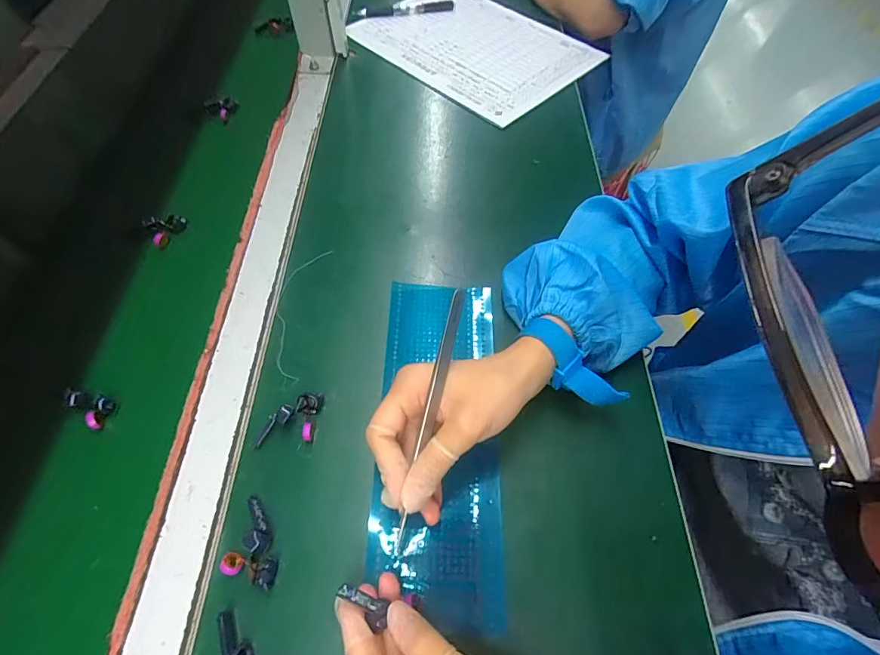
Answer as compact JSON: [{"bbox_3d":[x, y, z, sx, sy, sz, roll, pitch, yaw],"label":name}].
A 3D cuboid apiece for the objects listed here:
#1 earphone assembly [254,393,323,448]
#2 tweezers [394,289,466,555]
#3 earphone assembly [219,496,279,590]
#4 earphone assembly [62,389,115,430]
[{"bbox_3d":[-0.107,0.064,0.306,0.045,0.011,0.032,-4,59,-2],"label":"earphone assembly"},{"bbox_3d":[-0.005,0.049,0.255,0.008,0.010,0.143,13,87,8],"label":"tweezers"},{"bbox_3d":[-0.111,0.131,0.267,0.034,0.014,0.043,12,60,7],"label":"earphone assembly"},{"bbox_3d":[-0.251,0.056,0.311,0.032,0.013,0.021,26,63,15],"label":"earphone assembly"}]

